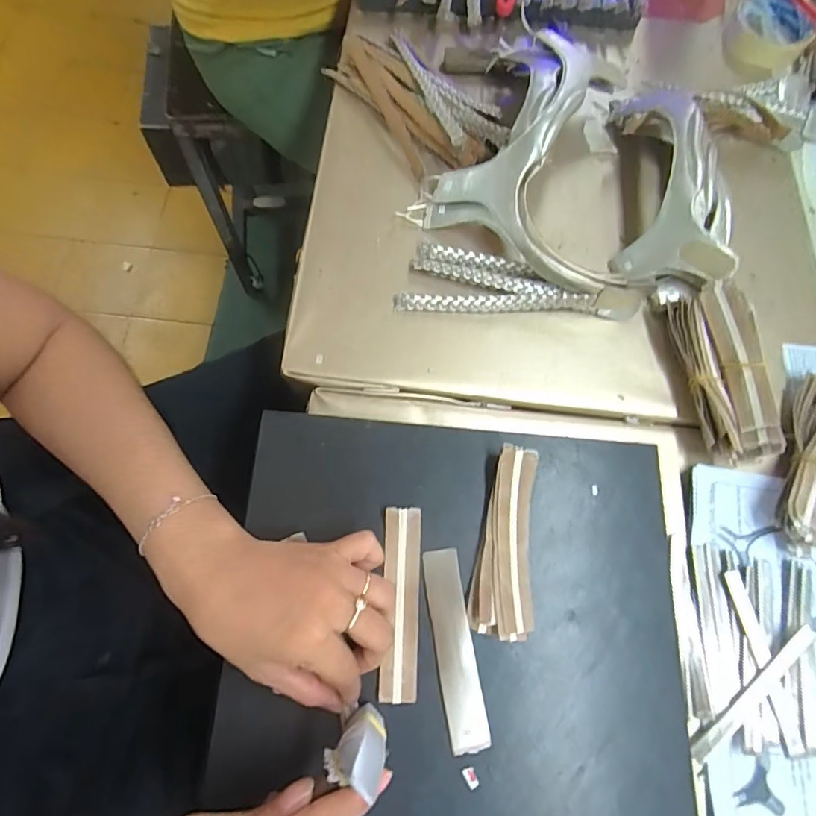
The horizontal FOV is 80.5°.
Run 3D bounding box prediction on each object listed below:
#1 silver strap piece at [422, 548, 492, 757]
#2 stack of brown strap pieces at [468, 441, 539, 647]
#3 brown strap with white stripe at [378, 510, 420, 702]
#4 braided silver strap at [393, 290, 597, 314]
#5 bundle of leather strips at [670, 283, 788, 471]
[{"bbox_3d":[0.030,0.157,0.316,0.024,0.007,0.121,-11,74,6],"label":"silver strap piece"},{"bbox_3d":[0.066,0.091,0.334,0.042,0.018,0.124,5,72,-2],"label":"stack of brown strap pieces"},{"bbox_3d":[-0.005,0.129,0.322,0.024,0.009,0.119,2,72,-3],"label":"brown strap with white stripe"},{"bbox_3d":[0.075,-0.091,0.414,0.172,0.014,0.015,0,72,-3],"label":"braided silver strap"},{"bbox_3d":[0.255,-0.028,0.390,0.060,0.045,0.139,-5,73,-5],"label":"bundle of leather strips"}]

